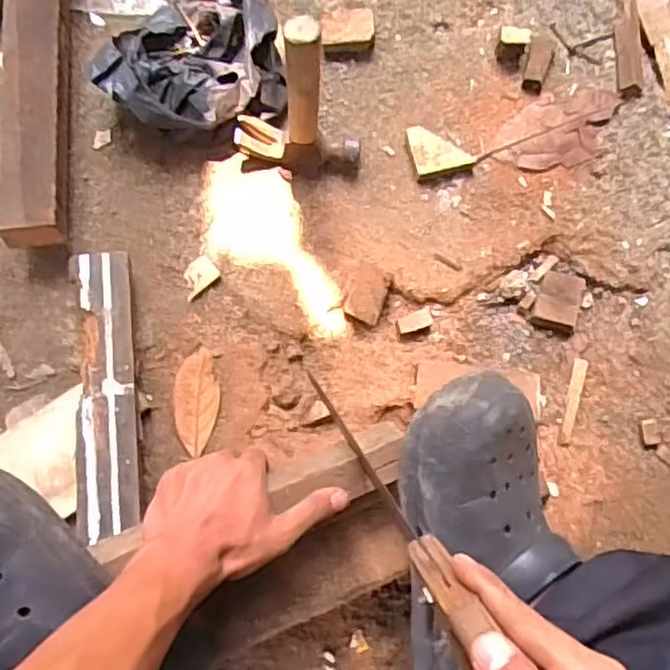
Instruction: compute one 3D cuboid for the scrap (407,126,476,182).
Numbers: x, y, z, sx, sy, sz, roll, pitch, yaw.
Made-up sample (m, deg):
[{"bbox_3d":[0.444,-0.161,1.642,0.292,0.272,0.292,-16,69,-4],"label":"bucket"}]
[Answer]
[{"bbox_3d":[0.110,-0.196,0.733,0.059,0.021,0.055,-13,78,-3],"label":"scrap"}]

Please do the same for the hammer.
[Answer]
[{"bbox_3d":[-0.037,-0.212,0.626,0.120,0.231,0.032,10,77,2],"label":"hammer"}]

